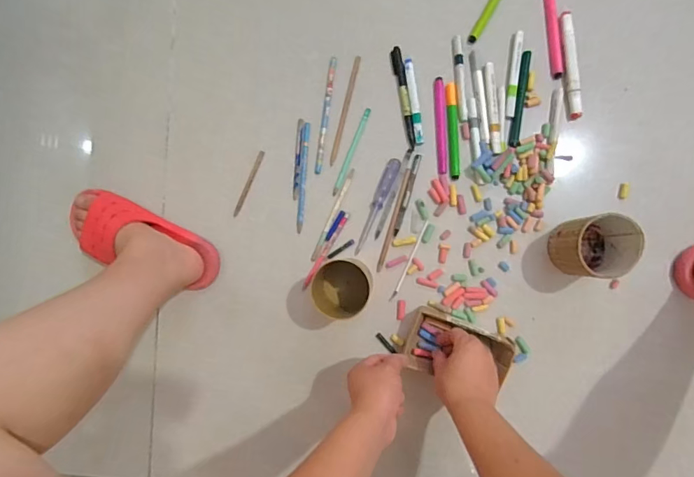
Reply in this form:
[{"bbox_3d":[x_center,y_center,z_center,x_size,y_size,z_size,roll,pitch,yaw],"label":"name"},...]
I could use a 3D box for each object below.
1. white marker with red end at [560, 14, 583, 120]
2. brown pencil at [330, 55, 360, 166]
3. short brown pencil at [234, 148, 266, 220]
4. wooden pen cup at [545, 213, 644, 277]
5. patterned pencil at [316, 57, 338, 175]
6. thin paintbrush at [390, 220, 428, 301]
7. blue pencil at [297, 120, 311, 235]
[{"bbox_3d":[0.318,-0.245,0.637,0.017,0.015,0.151,-5,88,5],"label":"white marker with red end"},{"bbox_3d":[-0.003,-0.190,0.666,0.009,0.004,0.165,14,90,5],"label":"brown pencil"},{"bbox_3d":[-0.148,-0.083,0.678,0.009,0.004,0.105,23,91,5],"label":"short brown pencil"},{"bbox_3d":[0.318,0.009,0.581,0.083,0.104,0.075,2,89,5],"label":"wooden pen cup"},{"bbox_3d":[-0.031,-0.183,0.667,0.011,0.004,0.172,8,89,5],"label":"patterned pencil"},{"bbox_3d":[0.091,0.033,0.658,0.006,0.004,0.127,24,91,5],"label":"thin paintbrush"},{"bbox_3d":[-0.066,-0.091,0.670,0.012,0.004,0.160,4,89,5],"label":"blue pencil"}]

